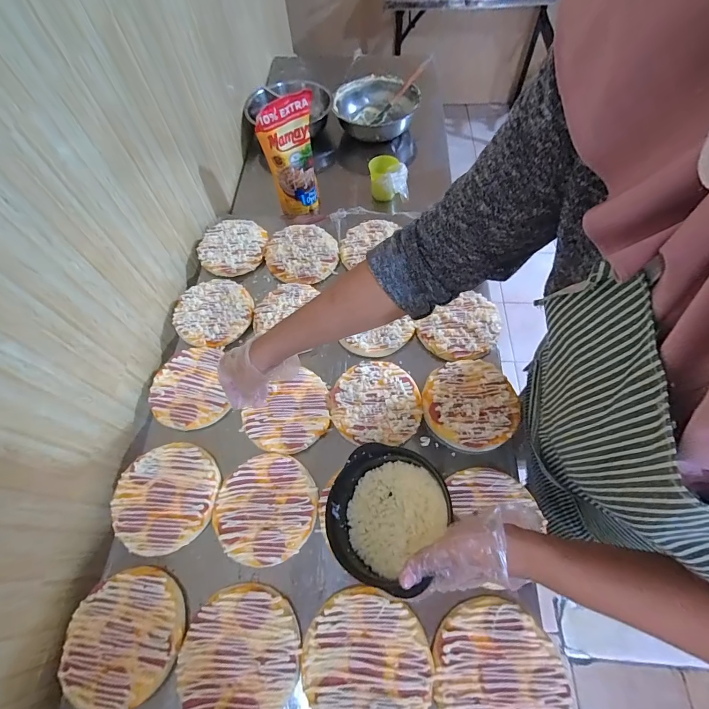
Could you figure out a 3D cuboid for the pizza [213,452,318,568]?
[{"bbox_3d":[-0.129,0.223,0.522,0.142,0.014,0.148,-2,62,3],"label":"pizza"}]

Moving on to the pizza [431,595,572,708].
[{"bbox_3d":[0.168,0.375,0.414,0.144,0.012,0.146,-2,62,3],"label":"pizza"}]

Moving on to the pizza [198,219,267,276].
[{"bbox_3d":[-0.261,-0.234,0.767,0.138,0.024,0.138,-2,62,3],"label":"pizza"}]

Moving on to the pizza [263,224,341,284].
[{"bbox_3d":[-0.112,-0.211,0.744,0.144,0.023,0.142,-2,62,3],"label":"pizza"}]

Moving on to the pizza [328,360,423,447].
[{"bbox_3d":[0.034,0.077,0.587,0.146,0.011,0.140,-1,62,3],"label":"pizza"}]

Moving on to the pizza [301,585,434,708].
[{"bbox_3d":[0.014,0.372,0.428,0.150,0.008,0.147,-2,62,3],"label":"pizza"}]

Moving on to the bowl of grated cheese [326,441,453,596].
[{"bbox_3d":[0.034,0.186,0.421,0.131,0.073,0.141,-2,62,3],"label":"bowl of grated cheese"}]

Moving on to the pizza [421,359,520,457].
[{"bbox_3d":[0.187,0.075,0.572,0.142,0.007,0.150,-2,62,3],"label":"pizza"}]

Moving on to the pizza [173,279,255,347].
[{"bbox_3d":[-0.270,-0.082,0.682,0.143,0.020,0.140,-27,63,-10],"label":"pizza"}]

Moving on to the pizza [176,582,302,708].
[{"bbox_3d":[-0.142,0.369,0.435,0.146,0.006,0.141,-15,62,-5],"label":"pizza"}]

